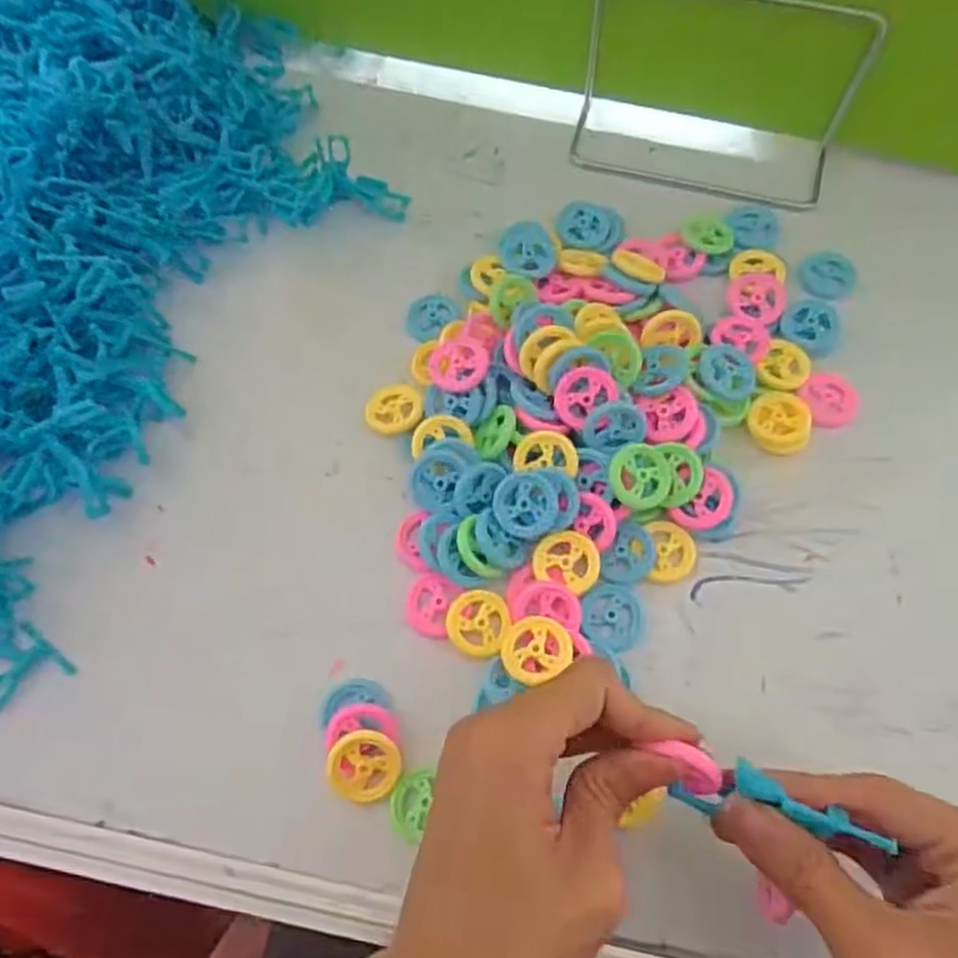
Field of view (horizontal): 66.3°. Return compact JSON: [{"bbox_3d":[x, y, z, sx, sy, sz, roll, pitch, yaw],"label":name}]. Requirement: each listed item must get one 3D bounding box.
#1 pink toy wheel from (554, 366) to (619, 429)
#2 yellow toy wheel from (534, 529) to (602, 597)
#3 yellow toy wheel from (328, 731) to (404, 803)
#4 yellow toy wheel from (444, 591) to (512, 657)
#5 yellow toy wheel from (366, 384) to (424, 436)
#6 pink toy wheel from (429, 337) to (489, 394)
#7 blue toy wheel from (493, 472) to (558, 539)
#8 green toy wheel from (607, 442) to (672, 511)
[{"bbox_3d":[0.049,-0.040,0.346,0.029,0.004,0.023,-38,87,11],"label":"pink toy wheel"},{"bbox_3d":[0.040,0.036,0.333,0.029,0.009,0.025,21,69,11],"label":"yellow toy wheel"},{"bbox_3d":[-0.047,0.117,0.298,0.029,0.004,0.028,1,86,-7],"label":"yellow toy wheel"},{"bbox_3d":[-0.001,0.063,0.324,0.026,0.004,0.028,-1,66,2],"label":"yellow toy wheel"},{"bbox_3d":[-0.043,-0.036,0.371,0.028,0.007,0.029,-1,66,2],"label":"yellow toy wheel"},{"bbox_3d":[-0.011,-0.057,0.364,0.030,0.006,0.028,-2,82,13],"label":"pink toy wheel"},{"bbox_3d":[0.021,0.012,0.334,0.029,0.004,0.030,-2,79,11],"label":"blue toy wheel"},{"bbox_3d":[0.074,-0.001,0.334,0.030,0.007,0.029,0,92,-13],"label":"green toy wheel"}]

